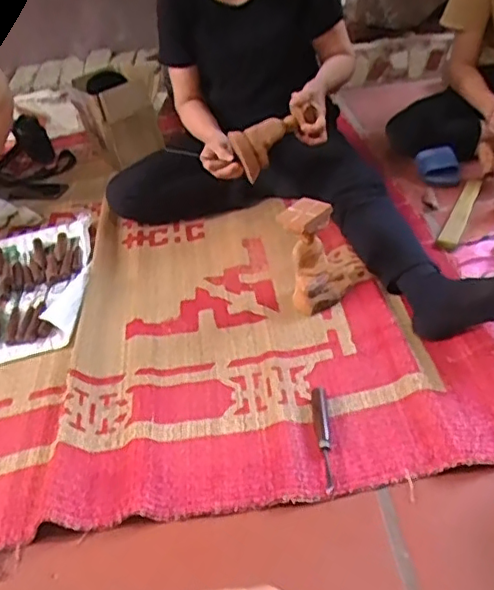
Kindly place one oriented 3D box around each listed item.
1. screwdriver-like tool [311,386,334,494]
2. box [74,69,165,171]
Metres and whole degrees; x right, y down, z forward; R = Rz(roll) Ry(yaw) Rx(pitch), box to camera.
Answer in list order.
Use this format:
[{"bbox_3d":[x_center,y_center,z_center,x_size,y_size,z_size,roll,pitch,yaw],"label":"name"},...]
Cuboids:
[{"bbox_3d":[0.107,0.198,0.828,0.022,0.021,0.177,-4,36,4],"label":"screwdriver-like tool"},{"bbox_3d":[-0.370,-0.515,1.693,0.198,0.226,0.172,-19,38,-16],"label":"box"}]

